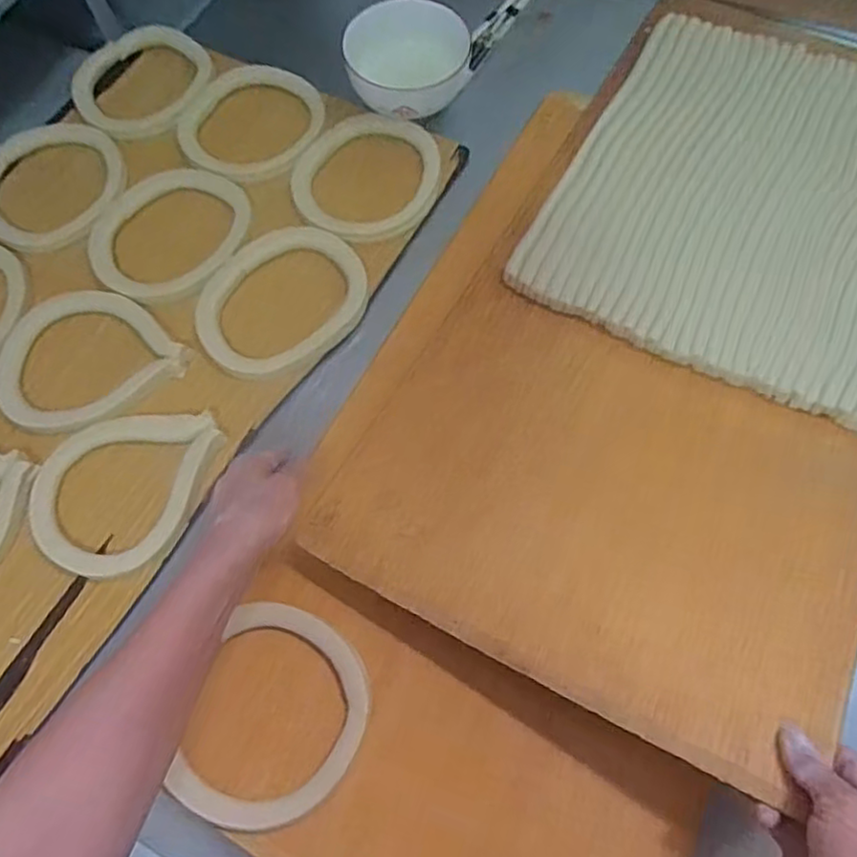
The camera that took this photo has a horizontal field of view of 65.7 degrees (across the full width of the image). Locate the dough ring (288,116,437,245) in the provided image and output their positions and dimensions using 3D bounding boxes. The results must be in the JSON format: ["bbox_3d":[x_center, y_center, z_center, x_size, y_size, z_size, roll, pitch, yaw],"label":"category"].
[{"bbox_3d":[-0.068,-0.269,0.702,0.157,0.012,0.153,-1,68,2],"label":"dough ring"}]

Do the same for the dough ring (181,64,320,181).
[{"bbox_3d":[-0.206,-0.344,0.751,0.165,0.021,0.156,-1,68,2],"label":"dough ring"}]

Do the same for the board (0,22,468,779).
[{"bbox_3d":[-0.383,-0.054,0.641,0.501,0.036,0.880,27,71,15],"label":"board"}]

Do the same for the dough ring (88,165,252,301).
[{"bbox_3d":[-0.269,-0.208,0.689,0.162,0.017,0.164,-1,68,2],"label":"dough ring"}]

